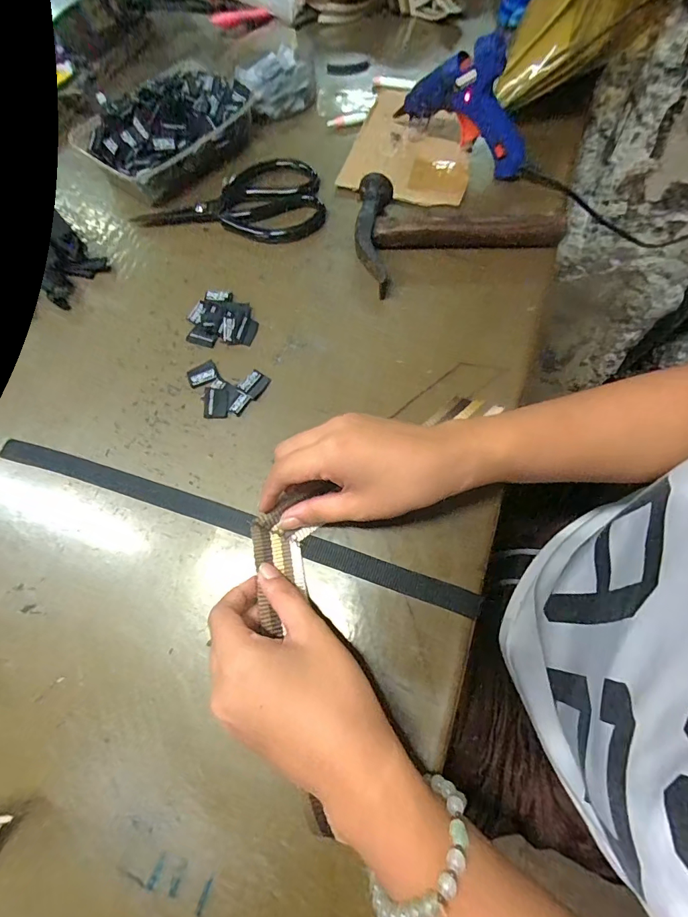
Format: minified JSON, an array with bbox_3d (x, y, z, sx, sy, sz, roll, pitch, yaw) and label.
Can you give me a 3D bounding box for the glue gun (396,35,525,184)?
[{"bbox_3d":[0.113,-0.330,0.391,0.134,0.098,0.032,25,71,12],"label":"glue gun"}]

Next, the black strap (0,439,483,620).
[{"bbox_3d":[-0.087,0.042,0.302,0.367,0.004,0.019,17,70,9],"label":"black strap"}]

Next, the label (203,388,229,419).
[{"bbox_3d":[-0.103,-0.045,0.336,0.019,0.006,0.025,-1,68,2],"label":"label"}]

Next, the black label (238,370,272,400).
[{"bbox_3d":[-0.073,-0.061,0.342,0.019,0.005,0.023,29,72,14],"label":"black label"}]

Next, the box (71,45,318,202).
[{"bbox_3d":[-0.150,-0.378,0.453,0.126,0.045,0.265,38,74,16],"label":"box"}]

